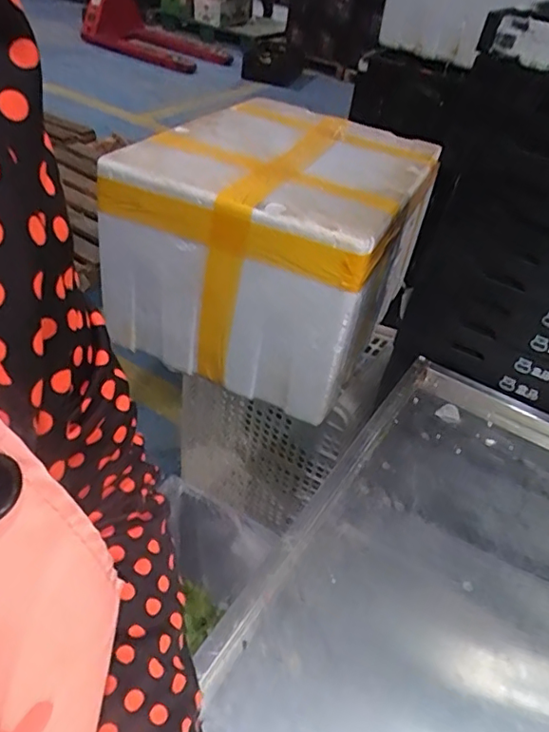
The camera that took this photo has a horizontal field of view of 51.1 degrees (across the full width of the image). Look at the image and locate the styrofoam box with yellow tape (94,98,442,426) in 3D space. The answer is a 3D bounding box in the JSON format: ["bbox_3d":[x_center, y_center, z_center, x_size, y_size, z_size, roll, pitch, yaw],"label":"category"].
[{"bbox_3d":[0.022,-0.255,1.115,0.441,0.333,0.562,20,41,15],"label":"styrofoam box with yellow tape"}]

